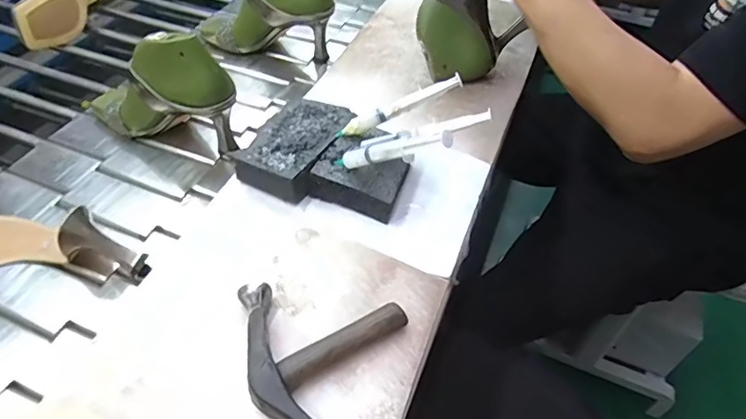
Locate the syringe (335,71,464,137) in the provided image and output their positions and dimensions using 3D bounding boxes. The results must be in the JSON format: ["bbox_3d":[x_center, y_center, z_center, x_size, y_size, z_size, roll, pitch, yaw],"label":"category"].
[{"bbox_3d":[0.027,-0.107,0.520,0.138,0.013,0.014,-24,50,7],"label":"syringe"}]

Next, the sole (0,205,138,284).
[{"bbox_3d":[-0.352,0.024,0.501,0.224,0.063,0.067,1,49,-1],"label":"sole"}]

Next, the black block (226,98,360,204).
[{"bbox_3d":[-0.080,-0.071,0.538,0.082,0.030,0.128,23,52,17],"label":"black block"}]

